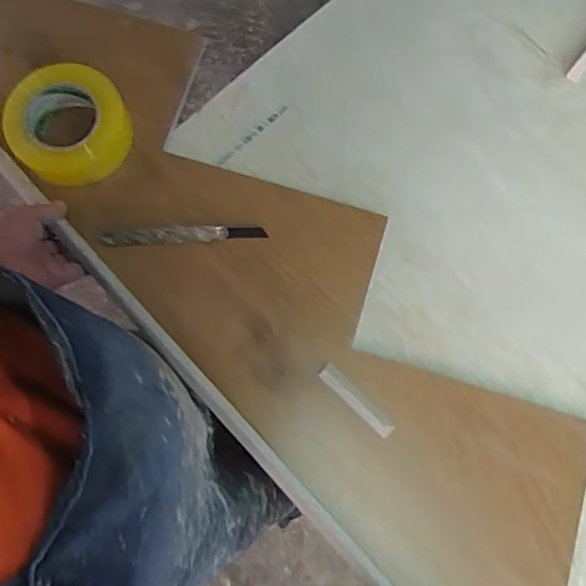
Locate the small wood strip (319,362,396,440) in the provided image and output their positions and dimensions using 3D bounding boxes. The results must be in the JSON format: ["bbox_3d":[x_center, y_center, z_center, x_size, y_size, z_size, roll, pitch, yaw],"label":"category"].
[{"bbox_3d":[0.070,0.117,0.610,0.098,0.008,0.019,43,80,8],"label":"small wood strip"}]

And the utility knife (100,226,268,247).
[{"bbox_3d":[-0.125,-0.067,0.635,0.184,0.011,0.016,-3,77,-2],"label":"utility knife"}]

